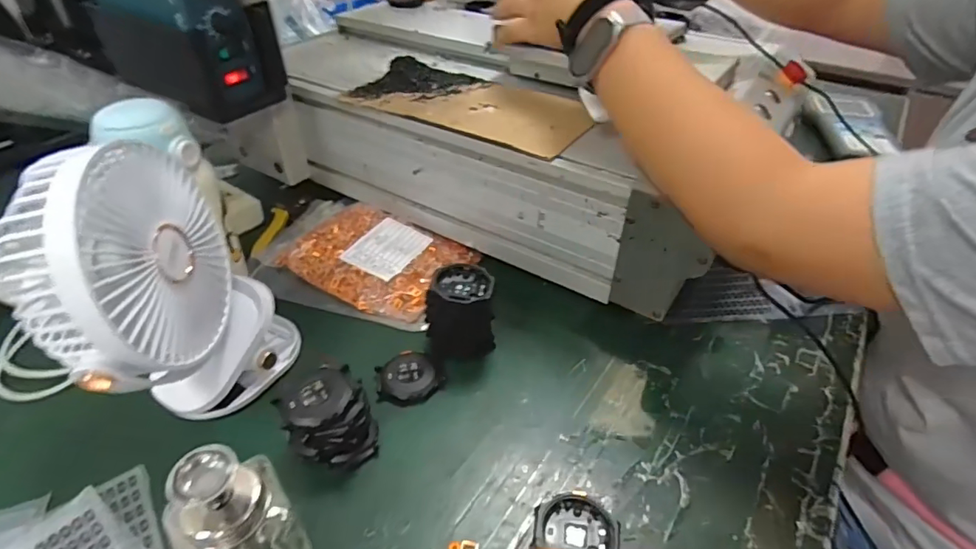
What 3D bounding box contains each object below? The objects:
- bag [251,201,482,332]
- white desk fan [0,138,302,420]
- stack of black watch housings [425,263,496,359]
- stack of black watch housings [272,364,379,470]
[{"bbox_3d":[-0.135,-0.021,0.524,0.210,0.029,0.138,19,42,19],"label":"bag"},{"bbox_3d":[-0.215,0.017,0.343,0.070,0.196,0.153,17,41,17],"label":"white desk fan"},{"bbox_3d":[-0.023,0.032,0.436,0.056,0.068,0.047,-2,39,-6],"label":"stack of black watch housings"},{"bbox_3d":[-0.112,0.103,0.361,0.056,0.050,0.055,-14,42,-20],"label":"stack of black watch housings"}]

